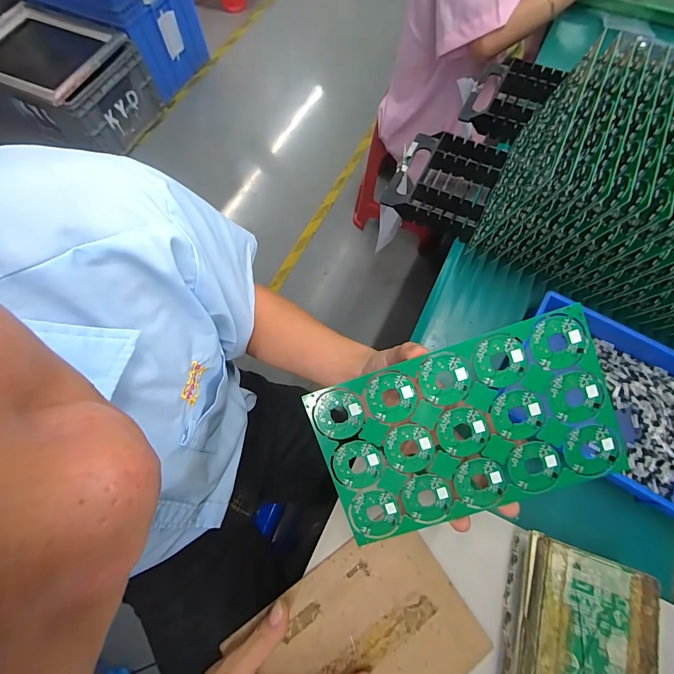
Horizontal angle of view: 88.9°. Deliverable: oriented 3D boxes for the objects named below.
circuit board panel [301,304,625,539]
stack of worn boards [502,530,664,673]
[{"bbox_3d":[0.097,0.074,0.266,0.214,0.004,0.129,-19,93,6],"label":"circuit board panel"},{"bbox_3d":[0.178,0.254,0.264,0.085,0.060,0.167,18,70,7],"label":"stack of worn boards"}]

